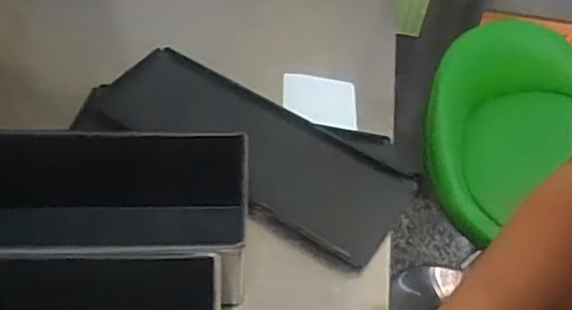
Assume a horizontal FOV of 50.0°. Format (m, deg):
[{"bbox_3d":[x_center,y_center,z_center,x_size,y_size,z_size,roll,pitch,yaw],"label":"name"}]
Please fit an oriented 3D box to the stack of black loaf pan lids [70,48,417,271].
[{"bbox_3d":[-0.042,-0.016,0.715,0.378,0.028,0.165,25,54,16],"label":"stack of black loaf pan lids"}]

